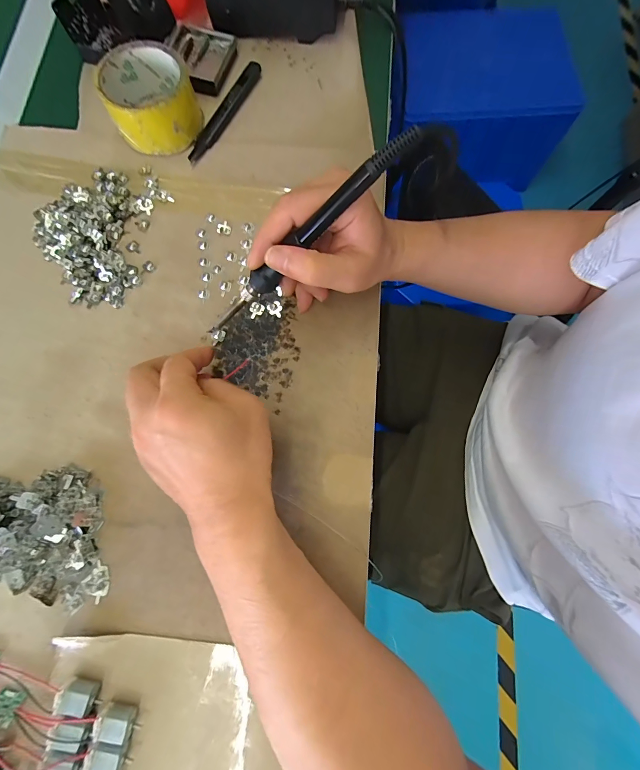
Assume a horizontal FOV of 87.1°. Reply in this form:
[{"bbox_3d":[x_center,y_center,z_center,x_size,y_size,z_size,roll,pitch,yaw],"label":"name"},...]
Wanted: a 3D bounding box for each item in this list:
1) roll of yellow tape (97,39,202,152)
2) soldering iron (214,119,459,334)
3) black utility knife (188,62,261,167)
[{"bbox_3d":[-0.168,-0.286,0.335,0.082,0.045,0.088,0,78,-1],"label":"roll of yellow tape"},{"bbox_3d":[-0.011,-0.094,0.239,0.214,0.020,0.024,-35,78,30],"label":"soldering iron"},{"bbox_3d":[-0.100,-0.291,0.356,0.022,0.008,0.139,25,78,4],"label":"black utility knife"}]

